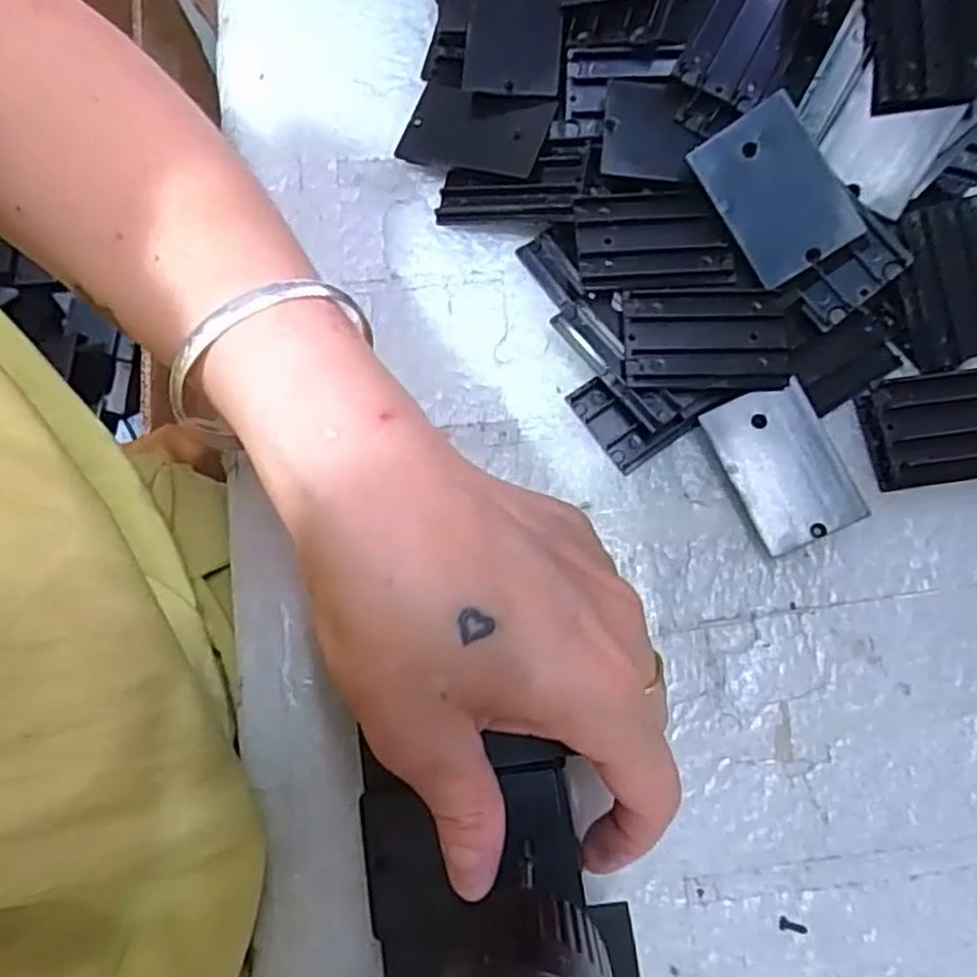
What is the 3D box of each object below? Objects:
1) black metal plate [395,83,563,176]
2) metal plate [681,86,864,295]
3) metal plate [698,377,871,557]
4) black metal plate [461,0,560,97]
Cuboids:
[{"bbox_3d":[-0.005,-0.137,0.284,0.055,0.005,0.034,17,81,19],"label":"black metal plate"},{"bbox_3d":[0.096,-0.100,0.251,0.035,0.005,0.055,-30,91,21],"label":"metal plate"},{"bbox_3d":[0.101,-0.007,0.257,0.037,0.013,0.053,-23,77,-6],"label":"metal plate"},{"bbox_3d":[0.009,-0.180,0.284,0.037,0.007,0.062,4,90,15],"label":"black metal plate"}]

